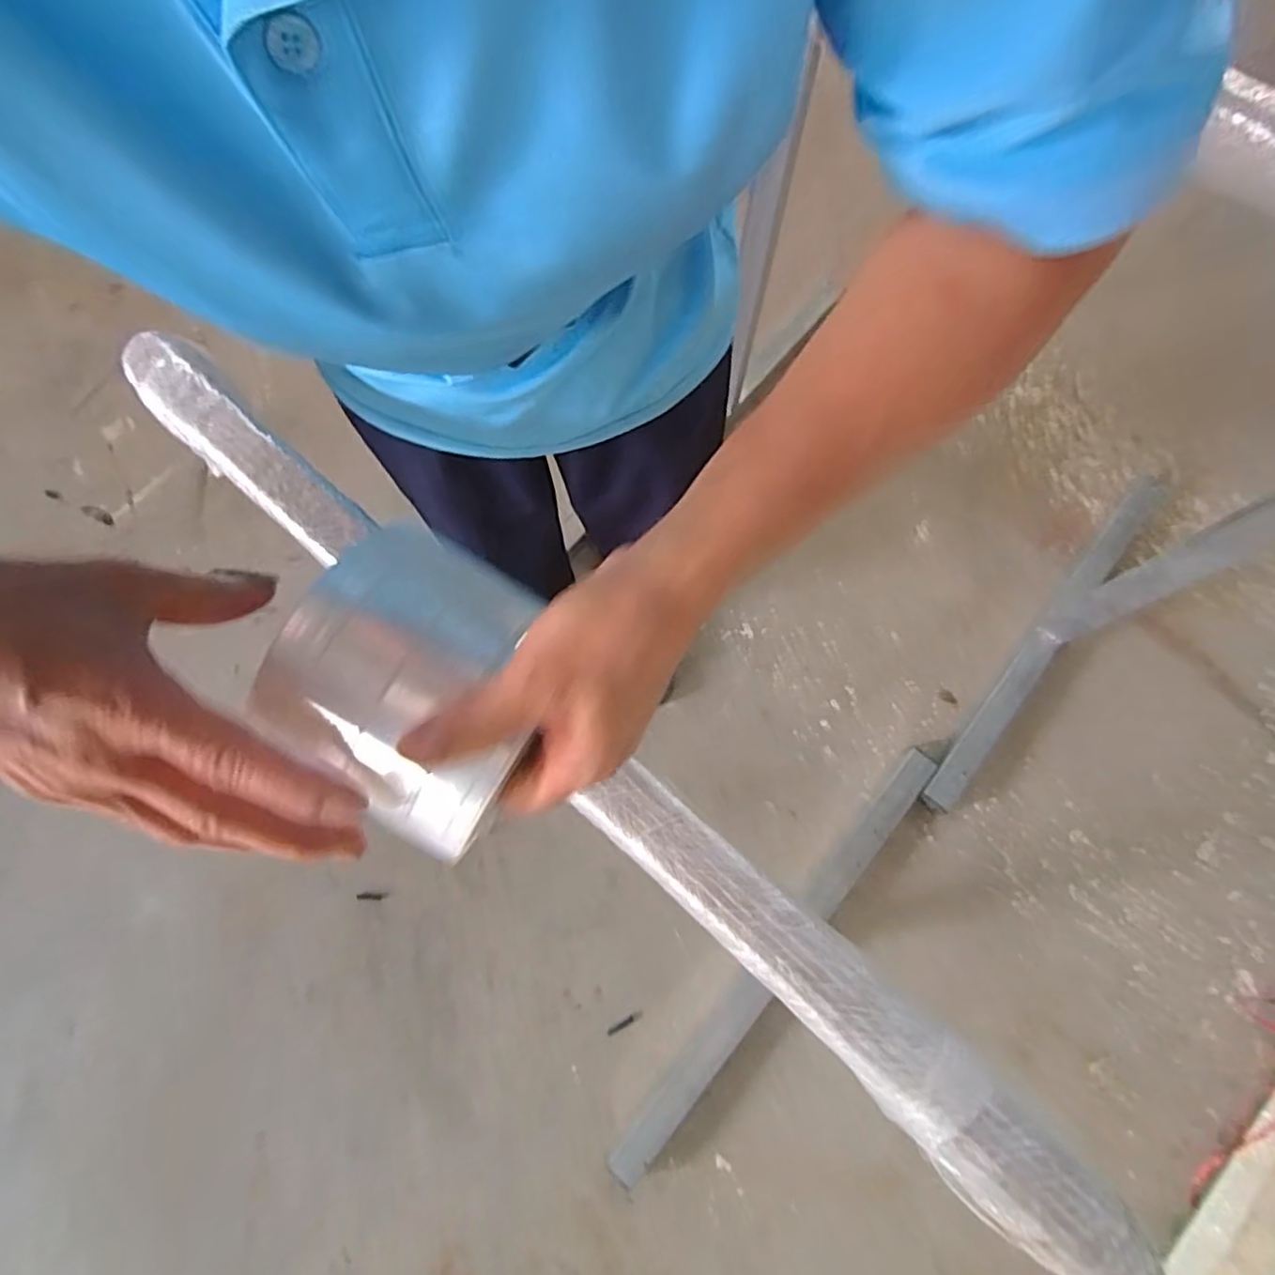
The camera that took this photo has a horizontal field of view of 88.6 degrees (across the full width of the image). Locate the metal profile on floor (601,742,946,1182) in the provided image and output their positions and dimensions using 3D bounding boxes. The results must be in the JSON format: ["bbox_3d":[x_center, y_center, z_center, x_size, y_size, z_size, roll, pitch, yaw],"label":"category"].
[{"bbox_3d":[0.224,0.476,1.003,0.058,0.043,0.772,40,77,12],"label":"metal profile on floor"}]

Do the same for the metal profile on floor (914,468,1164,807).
[{"bbox_3d":[0.761,-0.017,1.187,0.073,0.049,0.824,39,77,11],"label":"metal profile on floor"}]

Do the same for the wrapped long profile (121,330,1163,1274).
[{"bbox_3d":[-0.059,0.049,0.383,0.768,0.025,0.053,41,77,12],"label":"wrapped long profile"}]

